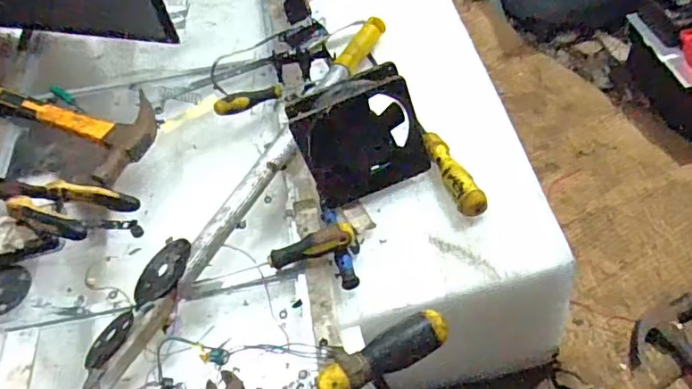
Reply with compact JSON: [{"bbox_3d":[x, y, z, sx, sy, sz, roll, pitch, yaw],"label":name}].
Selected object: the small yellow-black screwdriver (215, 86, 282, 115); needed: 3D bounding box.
[{"bbox_3d":[-0.121,-0.116,0.665,0.083,0.025,0.028,-24,54,-28],"label":"small yellow-black screwdriver"}]

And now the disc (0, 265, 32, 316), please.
[{"bbox_3d":[-0.347,0.095,0.539,0.058,0.005,0.053,-3,53,4],"label":"disc"}]

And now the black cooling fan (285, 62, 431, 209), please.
[{"bbox_3d":[0.016,-0.056,0.554,0.121,0.125,0.023,-22,31,-1],"label":"black cooling fan"}]

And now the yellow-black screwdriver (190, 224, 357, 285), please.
[{"bbox_3d":[-0.069,0.063,0.527,0.163,0.025,0.022,-19,54,6],"label":"yellow-black screwdriver"}]

